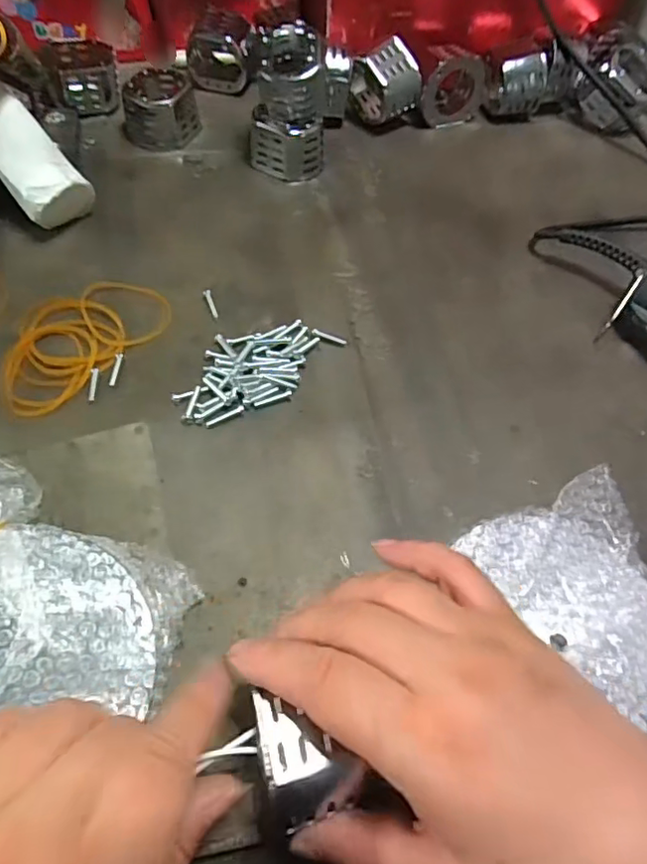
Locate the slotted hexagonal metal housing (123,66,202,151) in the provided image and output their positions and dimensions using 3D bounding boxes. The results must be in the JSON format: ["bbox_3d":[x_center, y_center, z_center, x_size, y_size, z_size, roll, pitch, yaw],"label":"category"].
[{"bbox_3d":[-0.131,-0.263,0.455,0.058,0.029,0.063,-11,60,-11],"label":"slotted hexagonal metal housing"}]

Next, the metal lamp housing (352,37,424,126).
[{"bbox_3d":[0.050,-0.282,0.459,0.033,0.055,0.052,-36,67,-23],"label":"metal lamp housing"}]

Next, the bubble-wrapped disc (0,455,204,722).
[{"bbox_3d":[-0.136,0.084,0.233,0.130,0.038,0.126,2,58,-3],"label":"bubble-wrapped disc"}]

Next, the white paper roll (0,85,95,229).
[{"bbox_3d":[-0.214,-0.201,0.366,0.044,0.040,0.146,-42,95,-25],"label":"white paper roll"}]

